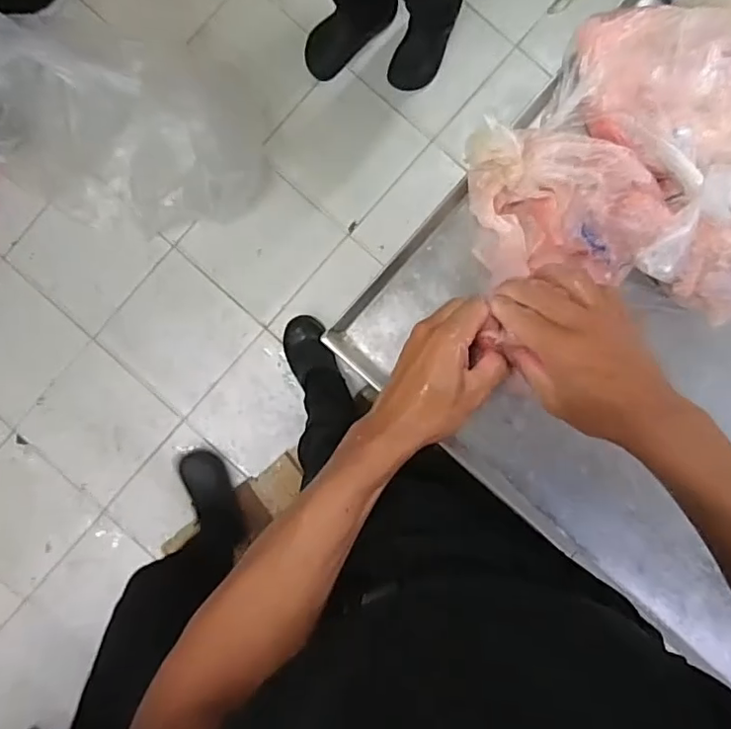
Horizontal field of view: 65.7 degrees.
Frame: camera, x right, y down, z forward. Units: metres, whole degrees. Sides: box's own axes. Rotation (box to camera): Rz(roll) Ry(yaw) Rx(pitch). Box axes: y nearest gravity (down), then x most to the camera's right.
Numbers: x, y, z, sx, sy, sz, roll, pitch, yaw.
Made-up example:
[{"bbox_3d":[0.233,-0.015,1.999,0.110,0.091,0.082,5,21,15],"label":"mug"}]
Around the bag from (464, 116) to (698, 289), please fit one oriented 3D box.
[{"bbox_3d":[0.174,-0.140,0.485,0.163,0.070,0.133,-2,90,2],"label":"bag"}]

